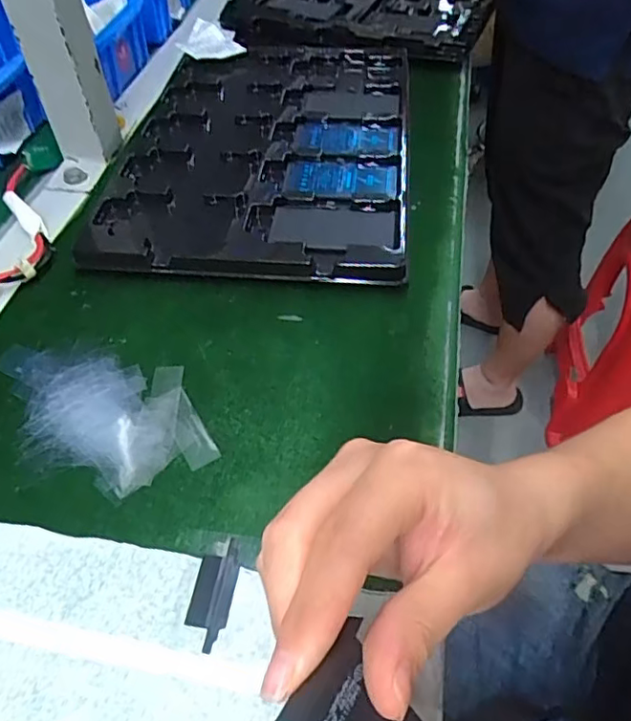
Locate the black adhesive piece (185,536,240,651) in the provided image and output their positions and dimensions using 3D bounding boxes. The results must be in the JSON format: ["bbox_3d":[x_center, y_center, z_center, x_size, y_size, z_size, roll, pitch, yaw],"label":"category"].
[{"bbox_3d":[-0.048,0.107,0.265,0.019,0.004,0.047,7,50,6],"label":"black adhesive piece"}]

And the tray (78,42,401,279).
[{"bbox_3d":[-0.038,-0.186,0.481,0.224,0.018,0.321,4,50,4],"label":"tray"}]

